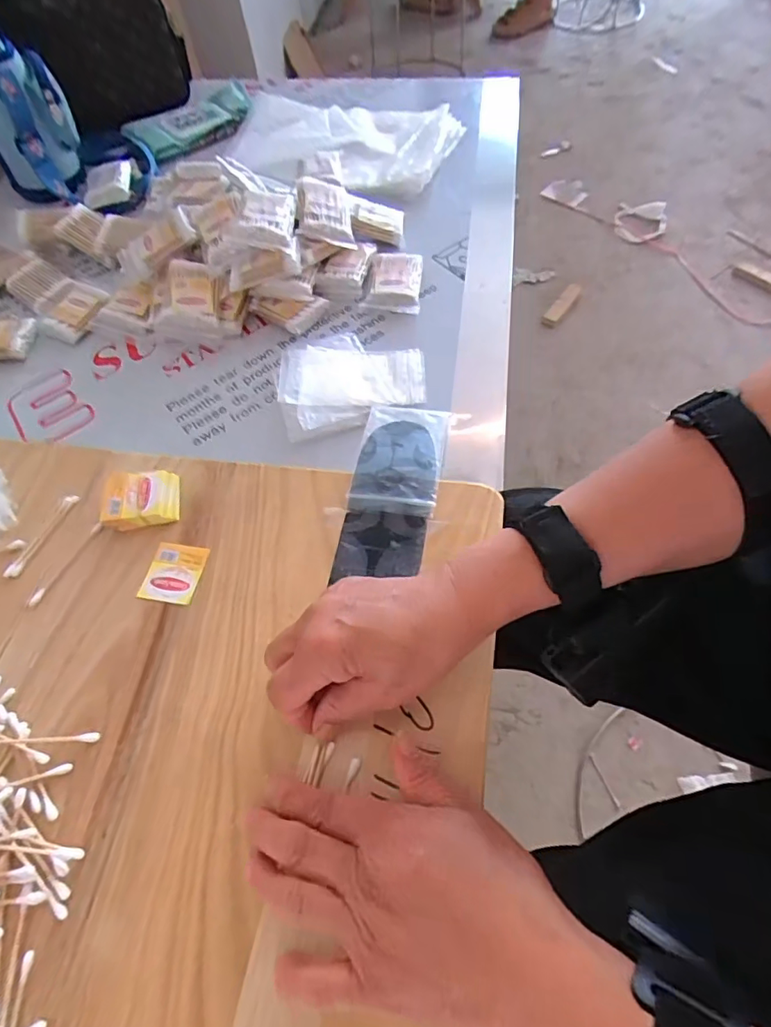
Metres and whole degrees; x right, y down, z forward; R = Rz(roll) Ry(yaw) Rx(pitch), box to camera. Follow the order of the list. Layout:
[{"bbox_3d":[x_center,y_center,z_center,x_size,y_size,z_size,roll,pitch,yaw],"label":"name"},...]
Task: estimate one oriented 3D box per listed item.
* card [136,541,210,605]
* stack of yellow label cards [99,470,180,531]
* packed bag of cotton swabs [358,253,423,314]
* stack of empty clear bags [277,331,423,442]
[{"bbox_3d":[-0.149,0.041,0.369,0.038,0.004,0.043,7,60,9],"label":"card"},{"bbox_3d":[-0.182,-0.011,0.394,0.053,0.016,0.044,-10,59,-2],"label":"stack of yellow label cards"},{"bbox_3d":[0.009,-0.254,0.576,0.062,0.020,0.085,6,61,8],"label":"packed bag of cotton swabs"},{"bbox_3d":[-0.035,-0.137,0.510,0.144,0.020,0.117,-18,61,-5],"label":"stack of empty clear bags"}]

